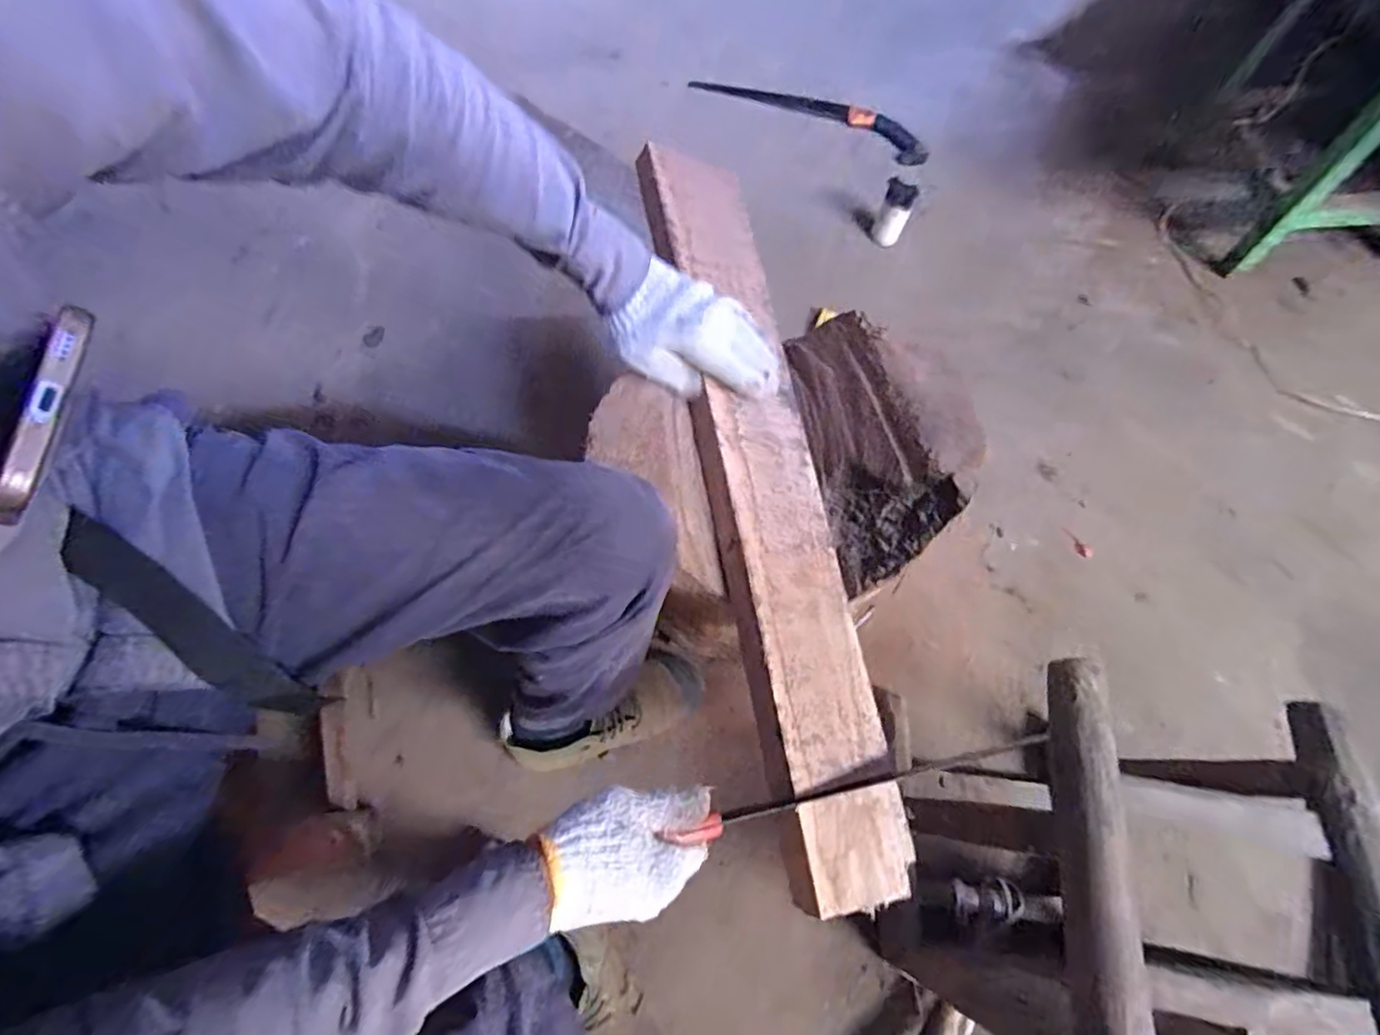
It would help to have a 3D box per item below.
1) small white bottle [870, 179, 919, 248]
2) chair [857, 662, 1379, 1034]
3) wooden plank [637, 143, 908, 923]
[{"bbox_3d":[0.376,-0.560,1.104,0.058,0.107,0.048,23,68,5],"label":"small white bottle"},{"bbox_3d":[0.311,0.491,0.522,0.364,0.373,0.640,18,68,3],"label":"chair"},{"bbox_3d":[0.057,-0.054,0.568,0.123,0.023,0.745,-1,70,-28],"label":"wooden plank"}]

